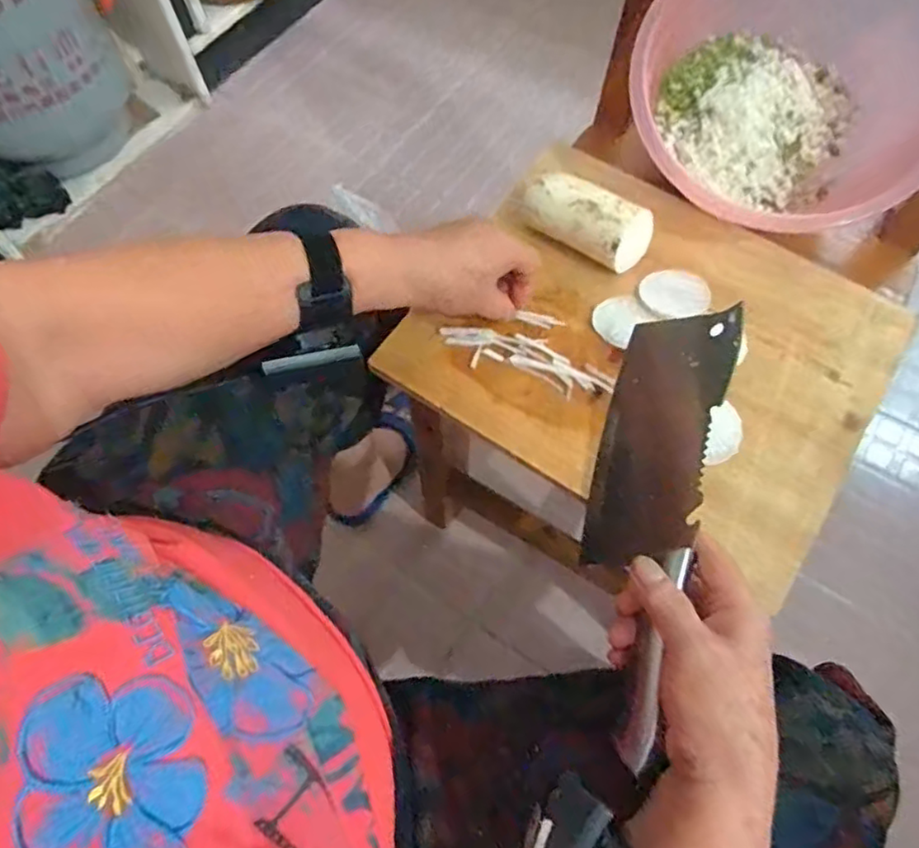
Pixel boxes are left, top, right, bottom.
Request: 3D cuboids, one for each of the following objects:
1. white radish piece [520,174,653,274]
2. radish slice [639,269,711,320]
[{"bbox_3d":[0.109,-0.178,0.534,0.105,0.048,0.048,35,70,16],"label":"white radish piece"},{"bbox_3d":[0.183,-0.111,0.536,0.059,0.008,0.046,-11,65,-4],"label":"radish slice"}]

